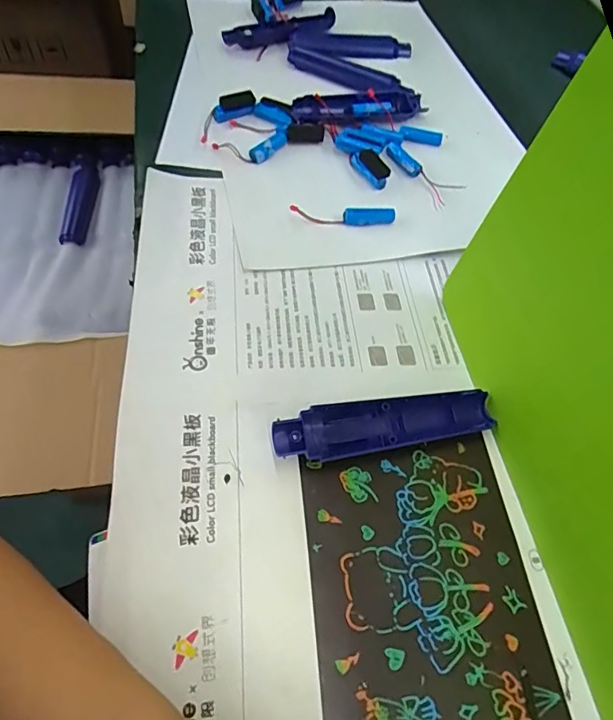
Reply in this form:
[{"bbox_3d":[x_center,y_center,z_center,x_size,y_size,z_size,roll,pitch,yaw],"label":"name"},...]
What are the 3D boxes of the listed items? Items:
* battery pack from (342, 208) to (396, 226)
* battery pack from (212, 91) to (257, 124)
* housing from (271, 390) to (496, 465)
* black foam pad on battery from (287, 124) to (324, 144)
[{"bbox_3d":[0.064,-0.145,0.512,0.052,0.013,0.017,1,56,-5],"label":"battery pack"},{"bbox_3d":[-0.084,-0.291,0.583,0.052,0.022,0.022,-29,63,-9],"label":"battery pack"},{"bbox_3d":[0.058,0.048,0.375,0.165,0.021,0.034,-8,57,-11],"label":"housing"},{"bbox_3d":[-0.001,-0.253,0.572,0.043,0.012,0.018,-7,57,-10],"label":"black foam pad on battery"}]

